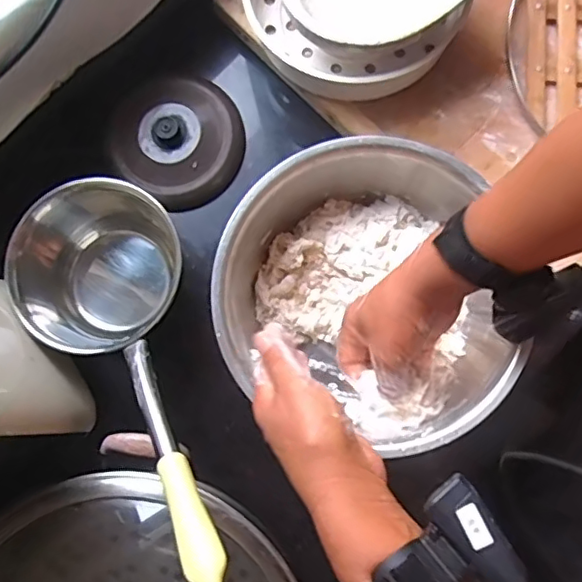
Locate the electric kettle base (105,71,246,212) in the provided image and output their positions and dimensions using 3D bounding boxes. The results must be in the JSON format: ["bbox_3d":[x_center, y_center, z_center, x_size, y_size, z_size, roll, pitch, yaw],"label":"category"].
[{"bbox_3d":[-0.122,-0.167,0.616,0.145,0.032,0.136,31,82,6],"label":"electric kettle base"}]

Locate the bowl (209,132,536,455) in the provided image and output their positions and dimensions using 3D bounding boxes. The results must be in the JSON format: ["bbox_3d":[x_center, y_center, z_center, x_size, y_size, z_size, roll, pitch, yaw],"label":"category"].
[{"bbox_3d":[0.059,0.011,0.541,0.242,0.120,0.256,0,80,1],"label":"bowl"}]

